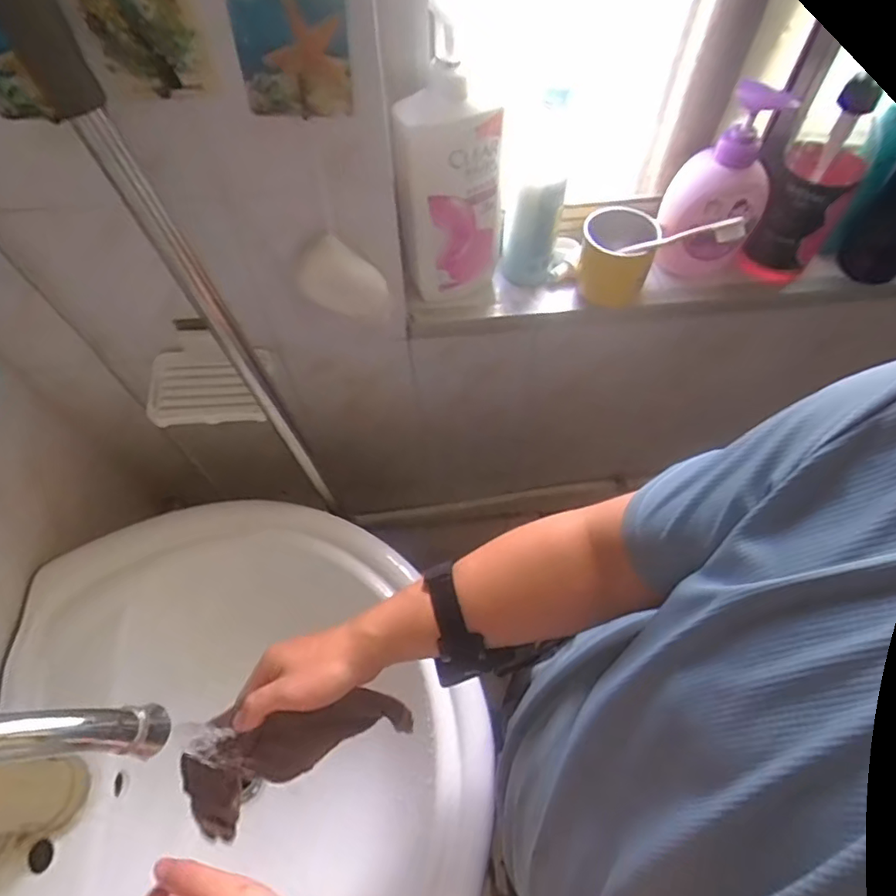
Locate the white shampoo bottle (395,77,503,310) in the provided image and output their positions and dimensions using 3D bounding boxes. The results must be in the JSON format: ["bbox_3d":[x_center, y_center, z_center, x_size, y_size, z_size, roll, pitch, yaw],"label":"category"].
[{"bbox_3d":[0.006,-0.246,0.593,0.096,0.234,0.072,3,59,2],"label":"white shampoo bottle"}]

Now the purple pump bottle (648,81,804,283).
[{"bbox_3d":[0.282,-0.275,0.611,0.104,0.201,0.053,-8,59,-4],"label":"purple pump bottle"}]

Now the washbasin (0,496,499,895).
[{"bbox_3d":[-0.184,0.331,0.593,0.449,0.166,0.555,1,59,1],"label":"washbasin"}]

